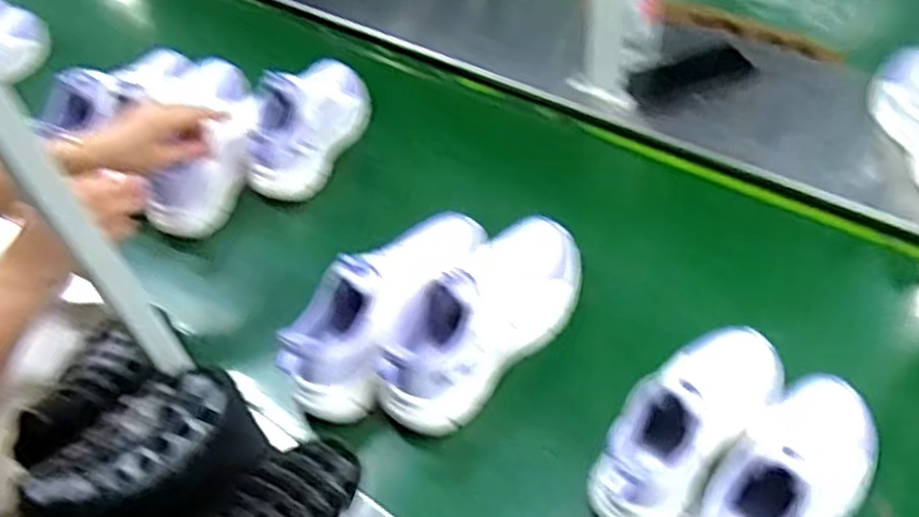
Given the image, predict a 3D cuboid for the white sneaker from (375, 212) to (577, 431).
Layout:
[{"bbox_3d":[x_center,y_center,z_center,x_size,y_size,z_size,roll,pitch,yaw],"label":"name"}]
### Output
[{"bbox_3d":[0.027,0.046,0.772,0.104,0.119,0.274,30,59,28],"label":"white sneaker"}]

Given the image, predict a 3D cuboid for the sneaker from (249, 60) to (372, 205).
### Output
[{"bbox_3d":[-0.195,-0.202,1.001,0.084,0.101,0.228,13,53,17],"label":"sneaker"}]

